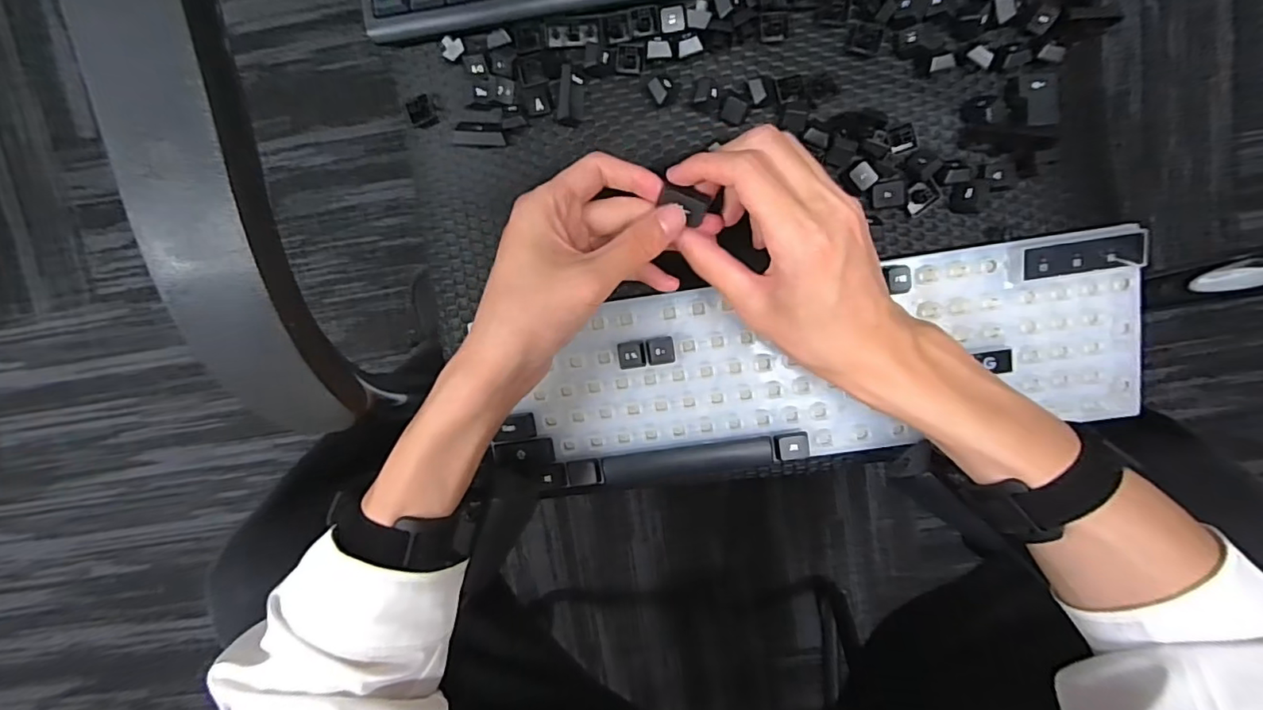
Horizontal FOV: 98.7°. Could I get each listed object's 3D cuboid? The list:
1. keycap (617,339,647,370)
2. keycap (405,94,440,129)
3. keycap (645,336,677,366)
[{"bbox_3d":[0.000,-0.001,0.356,0.018,0.014,0.017,-7,98,3],"label":"keycap"},{"bbox_3d":[-0.141,-0.163,0.364,0.016,0.011,0.017,-23,97,5],"label":"keycap"},{"bbox_3d":[0.019,-0.003,0.355,0.019,0.014,0.018,-4,98,3],"label":"keycap"}]

